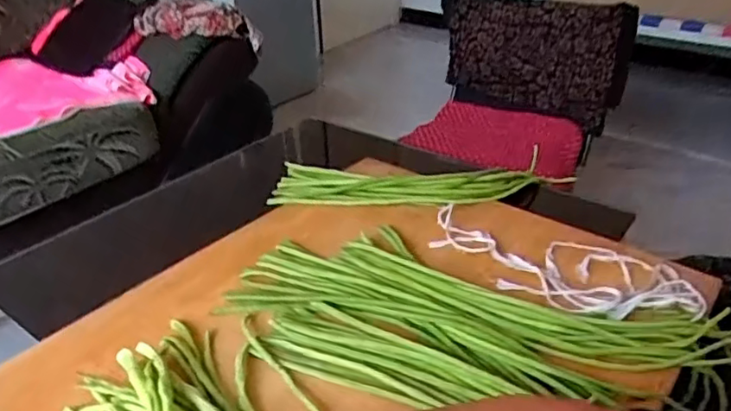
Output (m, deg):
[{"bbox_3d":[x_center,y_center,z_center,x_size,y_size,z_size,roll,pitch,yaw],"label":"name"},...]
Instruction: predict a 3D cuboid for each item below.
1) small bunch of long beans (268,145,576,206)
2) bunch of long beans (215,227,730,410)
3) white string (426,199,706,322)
[{"bbox_3d":[0.068,-0.032,0.860,0.391,0.041,0.101,-2,31,-1],"label":"small bunch of long beans"},{"bbox_3d":[0.094,0.127,0.603,0.476,0.050,0.224,13,30,23],"label":"bunch of long beans"},{"bbox_3d":[0.209,0.064,0.684,0.310,0.019,0.137,18,36,30],"label":"white string"}]

